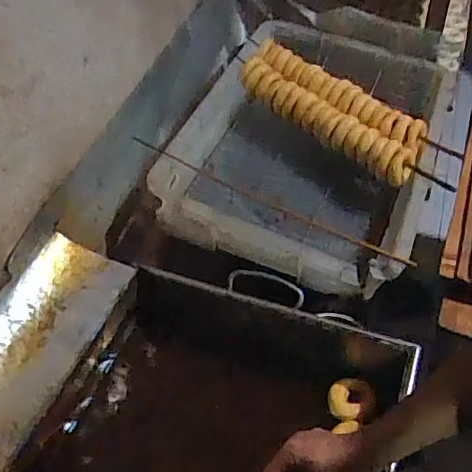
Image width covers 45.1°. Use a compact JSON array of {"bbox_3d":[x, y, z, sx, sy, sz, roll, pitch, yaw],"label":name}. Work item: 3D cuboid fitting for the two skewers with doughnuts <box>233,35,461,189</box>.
[{"bbox_3d":[0.214,-0.262,1.179,0.168,0.069,0.525,-36,55,-25],"label":"two skewers with doughnuts"}]

